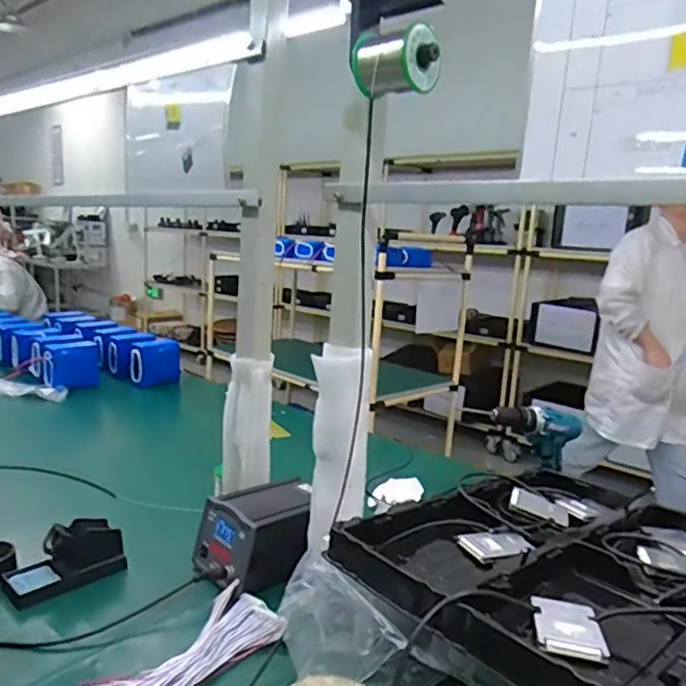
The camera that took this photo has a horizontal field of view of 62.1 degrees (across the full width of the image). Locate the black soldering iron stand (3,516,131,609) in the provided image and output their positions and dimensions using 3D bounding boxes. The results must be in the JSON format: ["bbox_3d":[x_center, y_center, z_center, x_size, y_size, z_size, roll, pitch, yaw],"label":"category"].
[{"bbox_3d":[-0.391,0.304,0.808,0.152,0.072,0.069,-6,14,-39],"label":"black soldering iron stand"}]

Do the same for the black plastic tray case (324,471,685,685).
[{"bbox_3d":[0.254,0.257,0.671,0.437,0.073,0.353,-6,14,-40],"label":"black plastic tray case"}]

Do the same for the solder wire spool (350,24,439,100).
[{"bbox_3d":[0.061,-0.316,0.641,0.068,0.067,0.086,-7,15,-42],"label":"solder wire spool"}]

